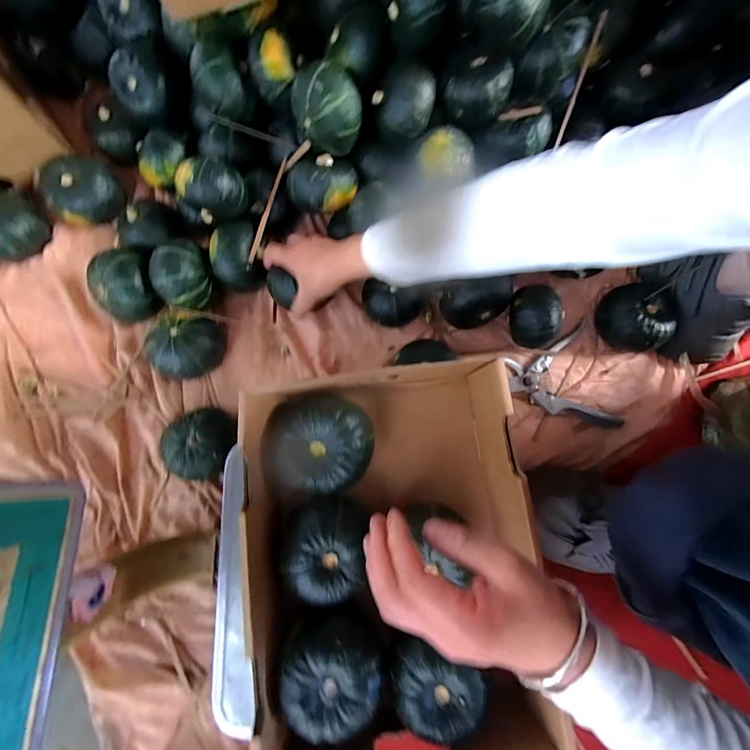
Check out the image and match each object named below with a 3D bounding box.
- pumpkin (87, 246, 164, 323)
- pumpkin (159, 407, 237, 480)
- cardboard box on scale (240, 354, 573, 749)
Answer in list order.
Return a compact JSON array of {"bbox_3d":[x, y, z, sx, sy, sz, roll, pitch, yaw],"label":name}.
[{"bbox_3d":[-0.345,-0.122,0.472,0.084,0.063,0.091,-13,79,-4],"label":"pumpkin"},{"bbox_3d":[-0.230,0.091,0.454,0.081,0.053,0.089,0,78,-1],"label":"pumpkin"},{"bbox_3d":[0.028,0.165,0.344,0.290,0.083,0.357,-5,78,-2],"label":"cardboard box on scale"}]

